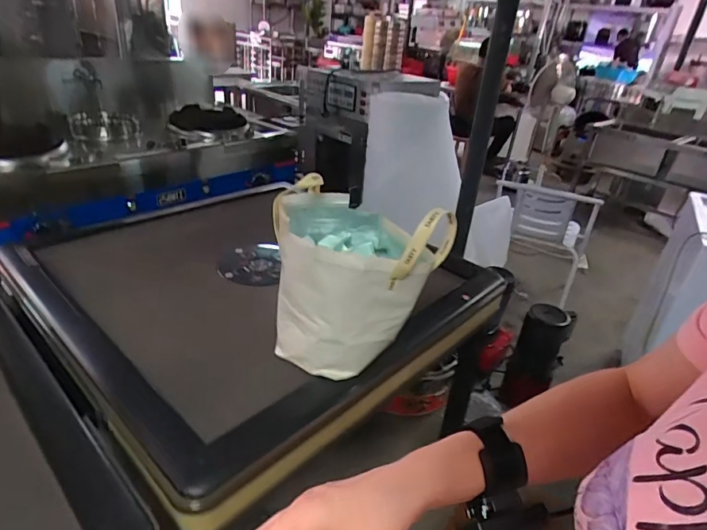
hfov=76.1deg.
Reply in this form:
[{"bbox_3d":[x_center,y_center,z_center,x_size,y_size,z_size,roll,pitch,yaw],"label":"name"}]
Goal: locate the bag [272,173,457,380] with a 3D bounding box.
[{"bbox_3d":[0.002,0.029,0.893,0.302,0.324,0.247,-1,30,-12],"label":"bag"}]

